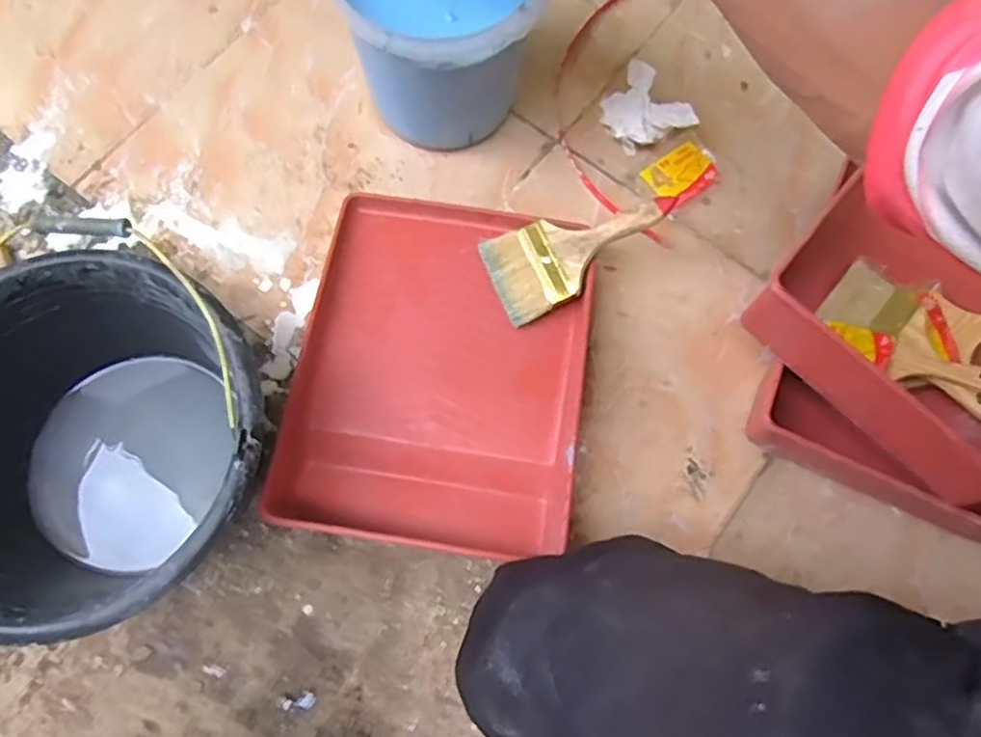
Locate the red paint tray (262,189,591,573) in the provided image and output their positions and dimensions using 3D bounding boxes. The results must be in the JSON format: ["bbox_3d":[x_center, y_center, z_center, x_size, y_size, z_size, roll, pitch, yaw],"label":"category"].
[{"bbox_3d":[-0.050,-0.002,0.729,0.294,0.050,0.358,9,73,2],"label":"red paint tray"}]

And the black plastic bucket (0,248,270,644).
[{"bbox_3d":[-0.333,0.073,0.626,0.288,0.196,0.291,0,73,-1],"label":"black plastic bucket"}]

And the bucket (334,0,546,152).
[{"bbox_3d":[-0.049,-0.358,0.762,0.205,0.195,0.182,-12,74,-5],"label":"bucket"}]

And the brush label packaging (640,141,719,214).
[{"bbox_3d":[0.223,-0.228,0.820,0.097,0.016,0.061,-39,77,-12],"label":"brush label packaging"}]

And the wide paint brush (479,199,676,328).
[{"bbox_3d":[0.092,-0.128,0.723,0.194,0.020,0.090,-27,75,4],"label":"wide paint brush"}]

